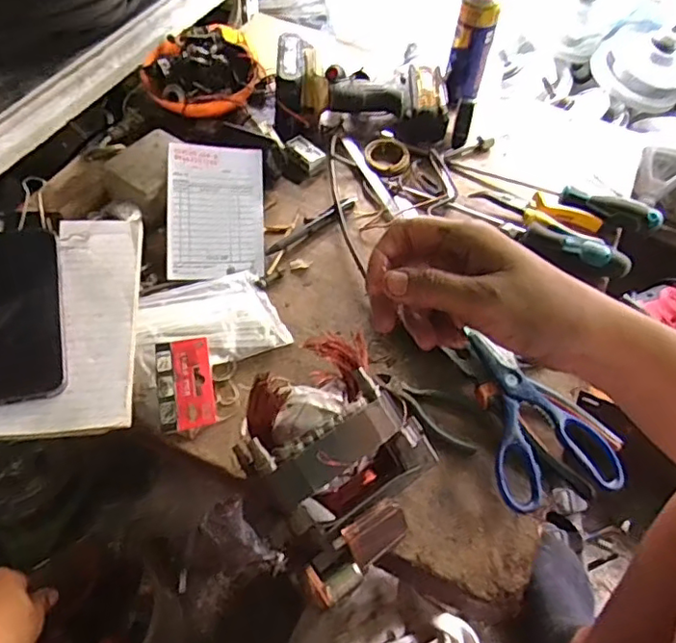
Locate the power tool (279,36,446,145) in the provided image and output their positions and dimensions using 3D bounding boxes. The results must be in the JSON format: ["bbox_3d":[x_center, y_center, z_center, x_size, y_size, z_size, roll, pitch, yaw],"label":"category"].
[{"bbox_3d":[0.030,-0.292,0.738,0.214,0.067,0.122,2,56,-3],"label":"power tool"}]

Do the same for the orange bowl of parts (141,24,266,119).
[{"bbox_3d":[-0.171,-0.322,0.722,0.137,0.046,0.150,2,56,-3],"label":"orange bowl of parts"}]

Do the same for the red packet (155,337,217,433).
[{"bbox_3d":[-0.131,0.053,0.499,0.045,0.011,0.081,-9,57,-10],"label":"red packet"}]

